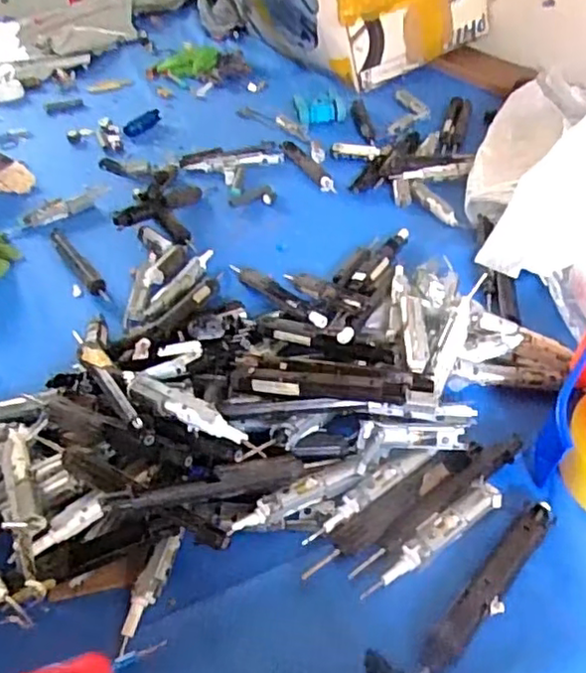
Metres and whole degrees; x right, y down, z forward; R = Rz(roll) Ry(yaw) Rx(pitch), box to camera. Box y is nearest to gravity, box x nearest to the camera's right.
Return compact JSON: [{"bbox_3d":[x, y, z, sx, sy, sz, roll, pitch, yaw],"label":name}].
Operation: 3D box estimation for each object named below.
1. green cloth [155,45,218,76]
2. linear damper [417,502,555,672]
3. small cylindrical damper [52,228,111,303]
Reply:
[{"bbox_3d":[-0.192,-0.522,1.234,0.122,0.020,0.113,18,47,22],"label":"green cloth"},{"bbox_3d":[0.125,0.160,0.415,0.023,0.010,0.156,30,52,31],"label":"linear damper"},{"bbox_3d":[-0.249,-0.087,0.751,0.019,0.020,0.177,-28,48,-24],"label":"small cylindrical damper"}]

